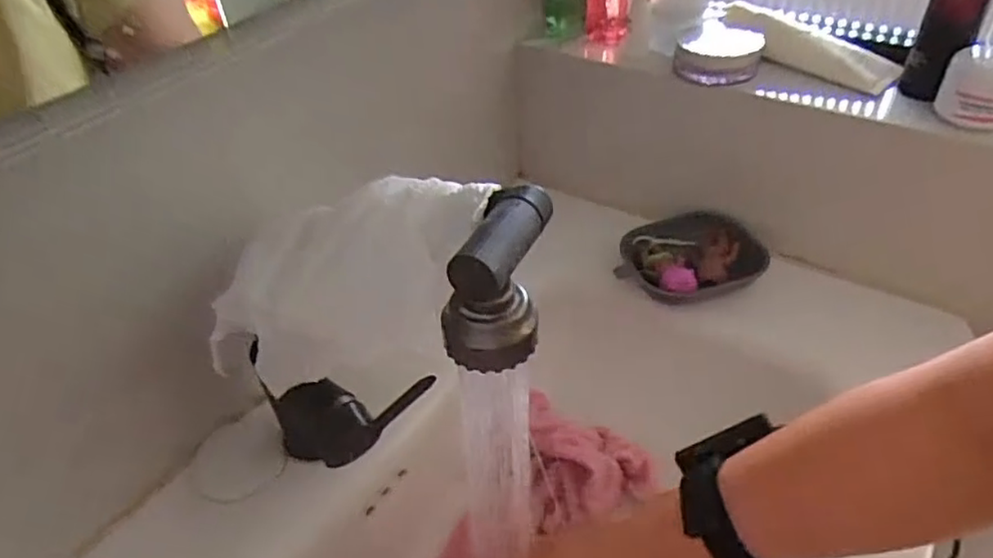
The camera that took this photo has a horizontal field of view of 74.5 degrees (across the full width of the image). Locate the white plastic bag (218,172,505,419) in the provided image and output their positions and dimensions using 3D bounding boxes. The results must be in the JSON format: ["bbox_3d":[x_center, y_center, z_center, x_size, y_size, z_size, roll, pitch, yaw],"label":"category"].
[{"bbox_3d":[-0.086,-0.001,0.409,0.172,0.128,0.088,2,41,6],"label":"white plastic bag"}]

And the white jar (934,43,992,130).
[{"bbox_3d":[0.376,-0.148,0.500,0.058,0.043,0.053,28,49,31],"label":"white jar"}]

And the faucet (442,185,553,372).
[{"bbox_3d":[0.001,-0.002,0.333,0.042,0.061,0.075,8,42,13],"label":"faucet"}]

